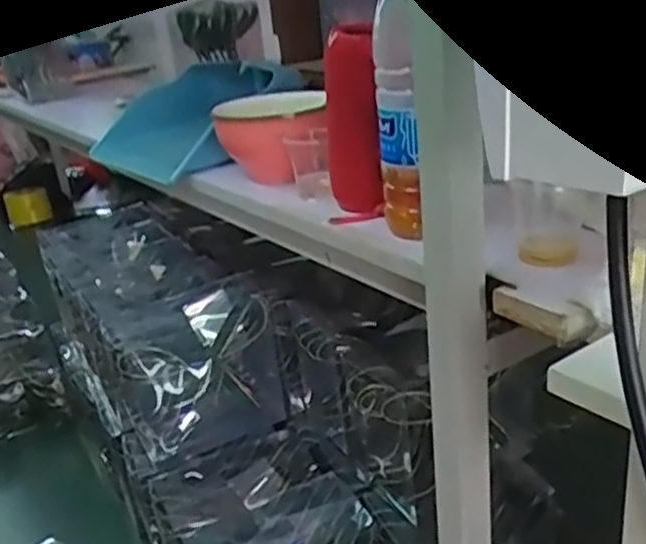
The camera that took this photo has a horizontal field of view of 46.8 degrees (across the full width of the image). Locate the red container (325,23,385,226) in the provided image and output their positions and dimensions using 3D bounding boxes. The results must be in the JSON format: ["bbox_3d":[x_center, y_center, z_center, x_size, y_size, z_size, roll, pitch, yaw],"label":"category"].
[{"bbox_3d":[0.027,-0.133,0.685,0.050,0.165,0.061,-2,22,9],"label":"red container"}]

